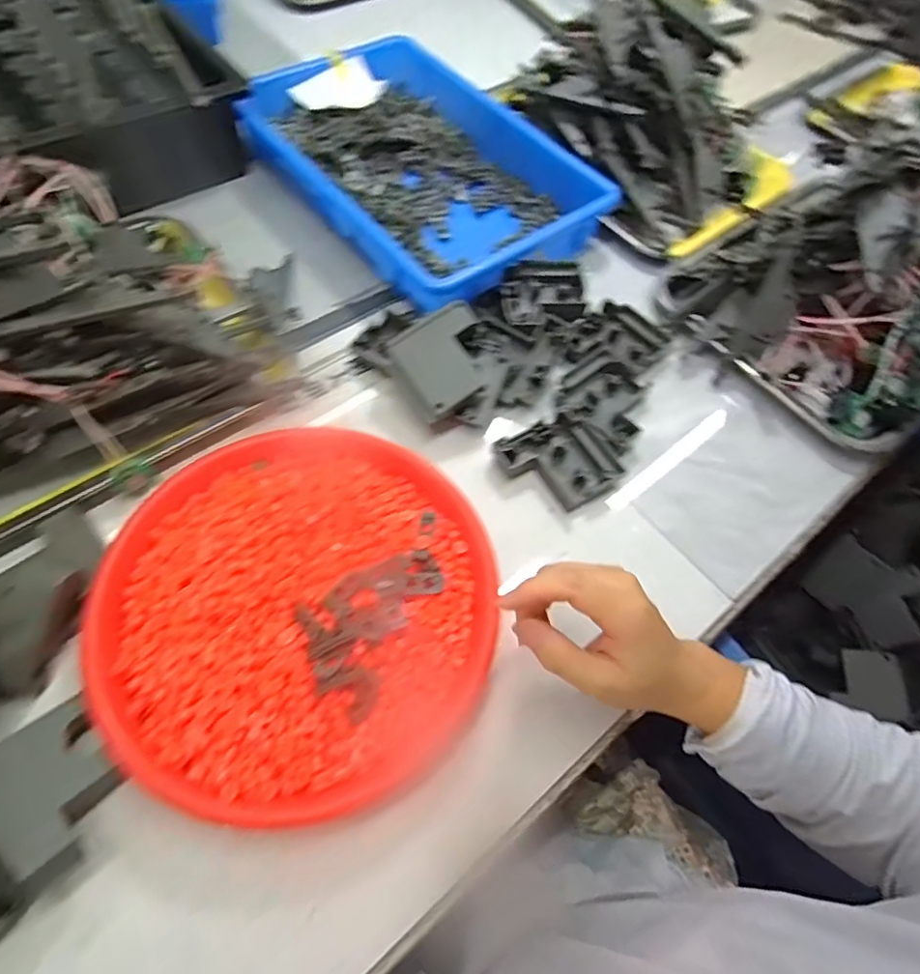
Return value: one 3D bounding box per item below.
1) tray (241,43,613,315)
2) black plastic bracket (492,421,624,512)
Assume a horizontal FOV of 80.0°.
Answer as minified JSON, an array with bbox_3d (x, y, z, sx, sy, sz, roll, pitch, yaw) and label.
[{"bbox_3d":[-0.051,-0.339,0.586,0.241,0.065,0.372,-37,71,-22],"label":"tray"},{"bbox_3d":[0.080,-0.019,0.445,0.081,0.014,0.073,-24,67,-17],"label":"black plastic bracket"}]

